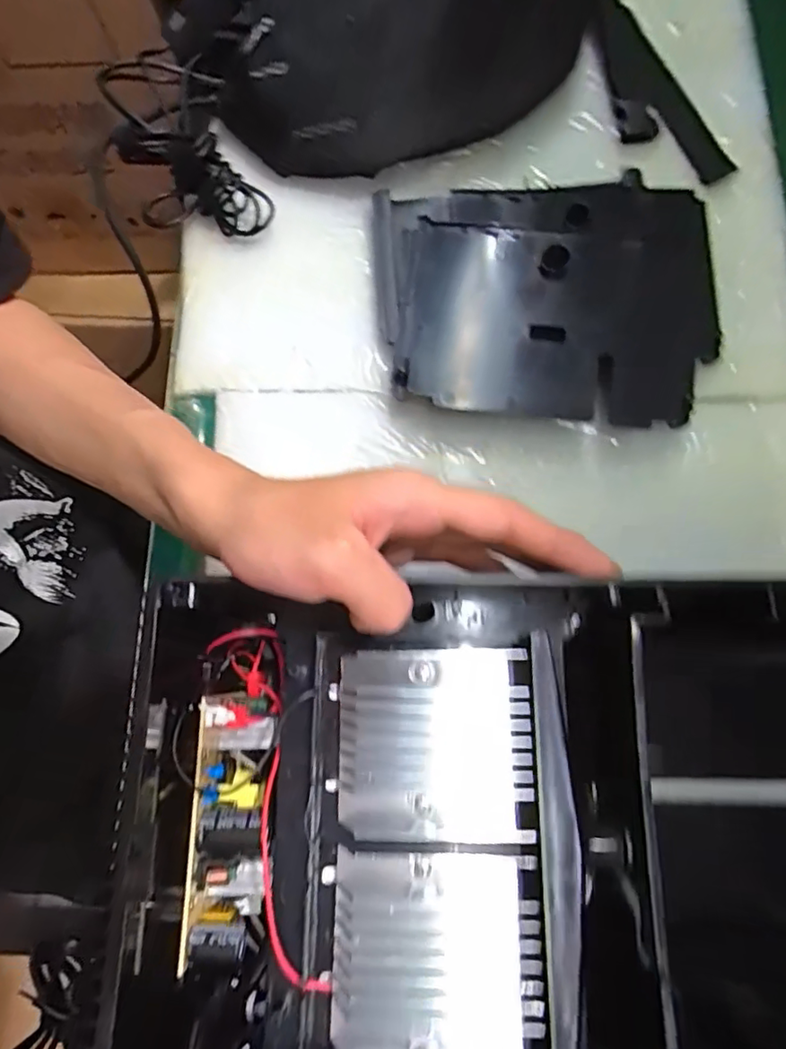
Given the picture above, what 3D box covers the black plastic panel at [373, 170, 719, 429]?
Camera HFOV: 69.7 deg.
[{"bbox_3d":[0.100,-0.147,0.363,0.215,0.047,0.177,-1,77,0],"label":"black plastic panel"}]

